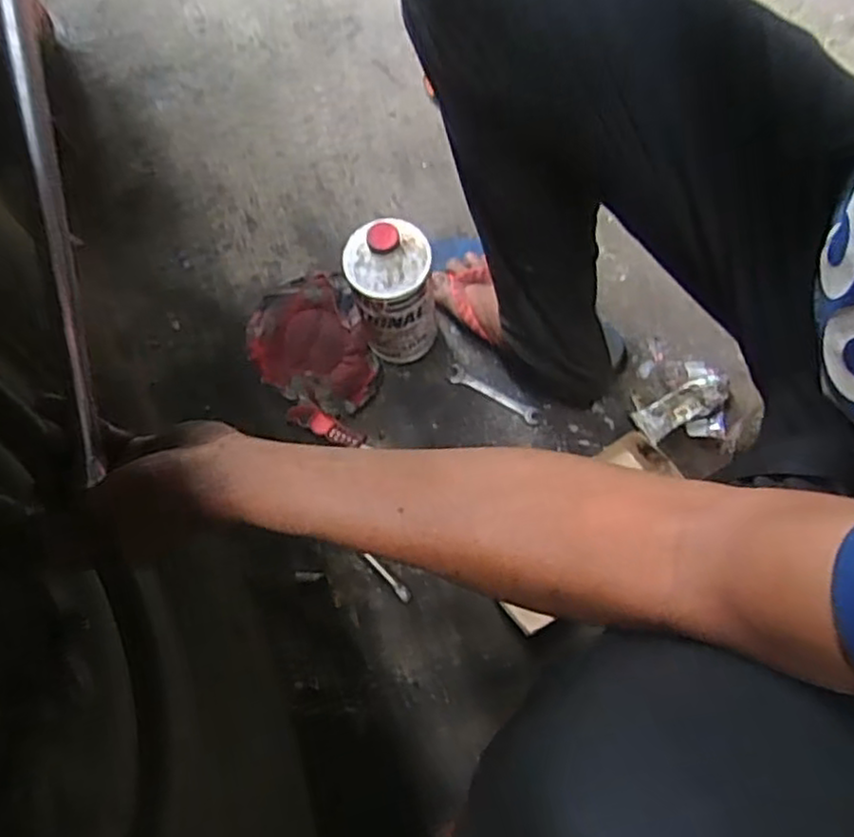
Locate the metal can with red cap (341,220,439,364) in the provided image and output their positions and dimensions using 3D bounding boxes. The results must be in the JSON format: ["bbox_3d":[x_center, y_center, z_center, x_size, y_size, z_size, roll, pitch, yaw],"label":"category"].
[{"bbox_3d":[-0.034,-0.133,0.746,0.088,0.214,0.082,-9,71,1],"label":"metal can with red cap"}]

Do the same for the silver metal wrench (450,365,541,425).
[{"bbox_3d":[0.079,-0.029,0.826,0.120,0.006,0.021,31,76,12],"label":"silver metal wrench"}]

